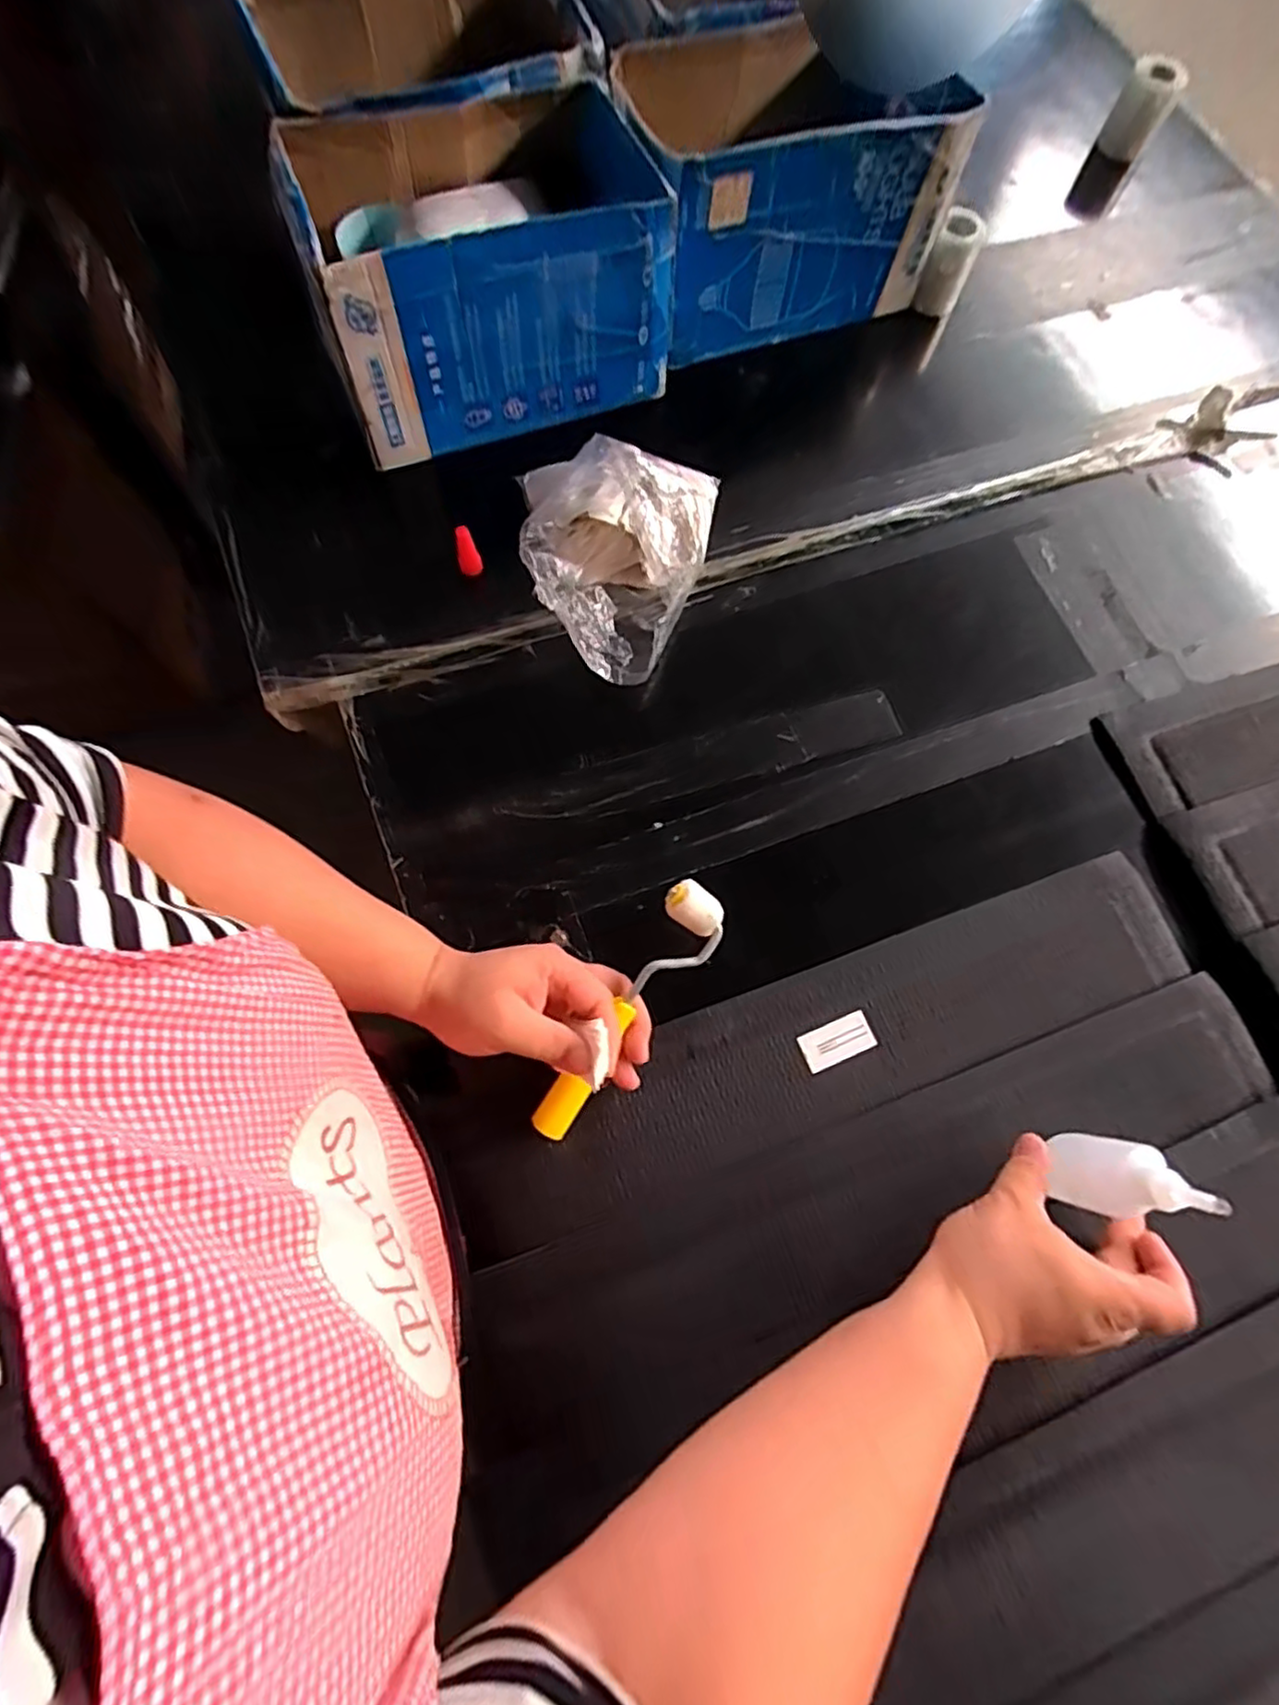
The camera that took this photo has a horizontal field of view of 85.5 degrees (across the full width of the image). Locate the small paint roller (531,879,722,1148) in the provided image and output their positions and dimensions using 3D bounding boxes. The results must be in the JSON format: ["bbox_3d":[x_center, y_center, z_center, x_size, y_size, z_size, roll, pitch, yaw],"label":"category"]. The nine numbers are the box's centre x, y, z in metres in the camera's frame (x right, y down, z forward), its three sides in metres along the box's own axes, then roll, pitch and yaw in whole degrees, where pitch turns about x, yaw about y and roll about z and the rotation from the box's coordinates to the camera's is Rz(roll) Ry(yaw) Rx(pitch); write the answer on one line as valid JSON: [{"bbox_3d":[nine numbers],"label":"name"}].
[{"bbox_3d":[-0.010,0.097,0.431,0.041,0.027,0.178,38,85,11],"label":"small paint roller"}]

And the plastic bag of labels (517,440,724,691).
[{"bbox_3d":[-0.018,-0.237,0.549,0.157,0.079,0.190,2,68,0],"label":"plastic bag of labels"}]

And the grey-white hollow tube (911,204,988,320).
[{"bbox_3d":[0.299,-0.567,0.675,0.039,0.073,0.045,26,72,7],"label":"grey-white hollow tube"}]

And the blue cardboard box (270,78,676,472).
[{"bbox_3d":[-0.128,-0.482,0.577,0.288,0.146,0.197,-16,72,-8],"label":"blue cardboard box"}]

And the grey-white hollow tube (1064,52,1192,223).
[{"bbox_3d":[0.568,-0.835,0.813,0.058,0.130,0.058,27,74,5],"label":"grey-white hollow tube"}]

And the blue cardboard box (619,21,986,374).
[{"bbox_3d":[0.120,-0.599,0.626,0.275,0.144,0.184,-23,73,-10],"label":"blue cardboard box"}]

